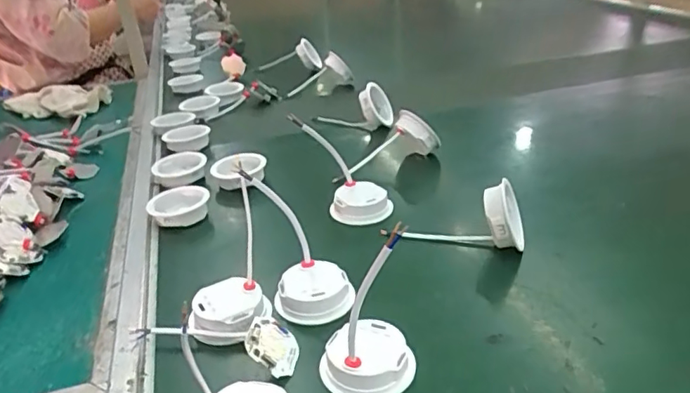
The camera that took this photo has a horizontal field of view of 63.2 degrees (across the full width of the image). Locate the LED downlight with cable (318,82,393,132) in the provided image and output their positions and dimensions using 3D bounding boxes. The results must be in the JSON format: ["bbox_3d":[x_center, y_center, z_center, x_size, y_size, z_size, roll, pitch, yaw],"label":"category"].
[{"bbox_3d":[0.015,-0.152,0.909,0.125,0.059,0.078,-2,27,1],"label":"LED downlight with cable"}]

